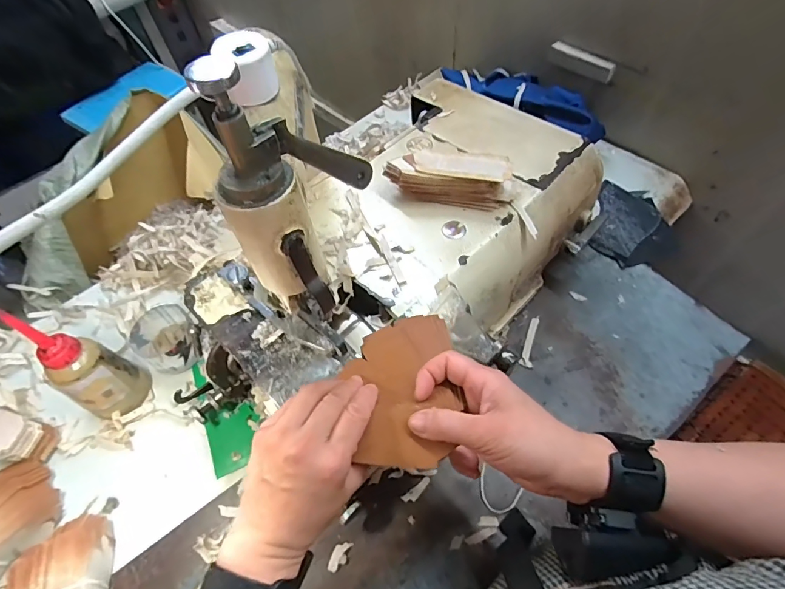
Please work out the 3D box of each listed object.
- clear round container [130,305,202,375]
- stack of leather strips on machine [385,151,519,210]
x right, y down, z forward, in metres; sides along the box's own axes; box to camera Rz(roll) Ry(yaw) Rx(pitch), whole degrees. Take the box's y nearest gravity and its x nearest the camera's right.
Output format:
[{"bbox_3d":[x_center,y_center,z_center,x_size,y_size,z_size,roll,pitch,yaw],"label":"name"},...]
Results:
[{"bbox_3d":[-0.275,0.056,0.514,0.069,0.044,0.077,-35,61,-17],"label":"clear round container"},{"bbox_3d":[0.062,-0.123,0.452,0.132,0.039,0.043,9,58,10],"label":"stack of leather strips on machine"}]

